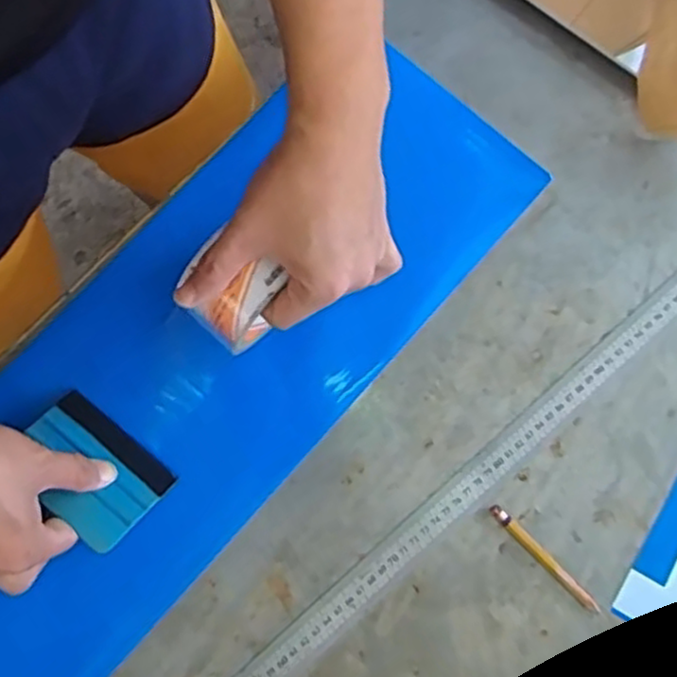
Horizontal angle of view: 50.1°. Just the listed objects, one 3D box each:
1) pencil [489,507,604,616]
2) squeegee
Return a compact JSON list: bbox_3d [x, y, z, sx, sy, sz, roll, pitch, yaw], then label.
[{"bbox_3d":[0.142,0.153,0.499,0.008,0.004,0.098,-44,82,-8],"label":"pencil"},{"bbox_3d":[-0.167,0.087,0.484,0.096,0.006,0.070,41,51,2],"label":"squeegee"}]

